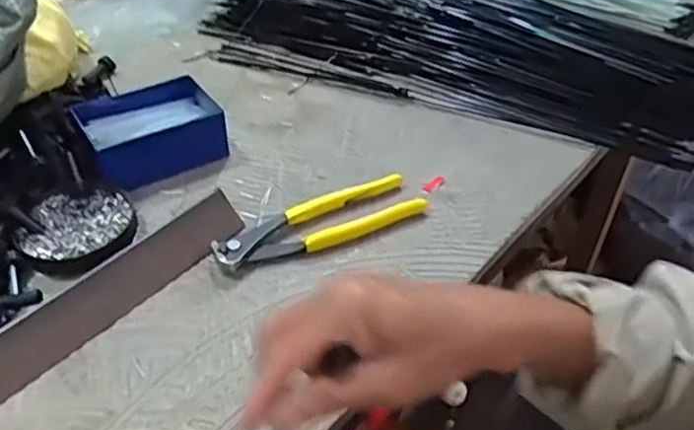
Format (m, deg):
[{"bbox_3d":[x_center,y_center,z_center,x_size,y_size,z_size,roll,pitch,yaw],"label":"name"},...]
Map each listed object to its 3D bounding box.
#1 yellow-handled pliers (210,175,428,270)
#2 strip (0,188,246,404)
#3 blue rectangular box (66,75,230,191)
[{"bbox_3d":[-0.020,0.006,0.456,0.158,0.016,0.046,-16,45,-18],"label":"yellow-handled pliers"},{"bbox_3d":[-0.174,0.067,0.379,0.276,0.035,0.008,-39,14,-35],"label":"strip"},{"bbox_3d":[-0.167,-0.070,0.524,0.112,0.046,0.078,-21,47,-23],"label":"blue rectangular box"}]

